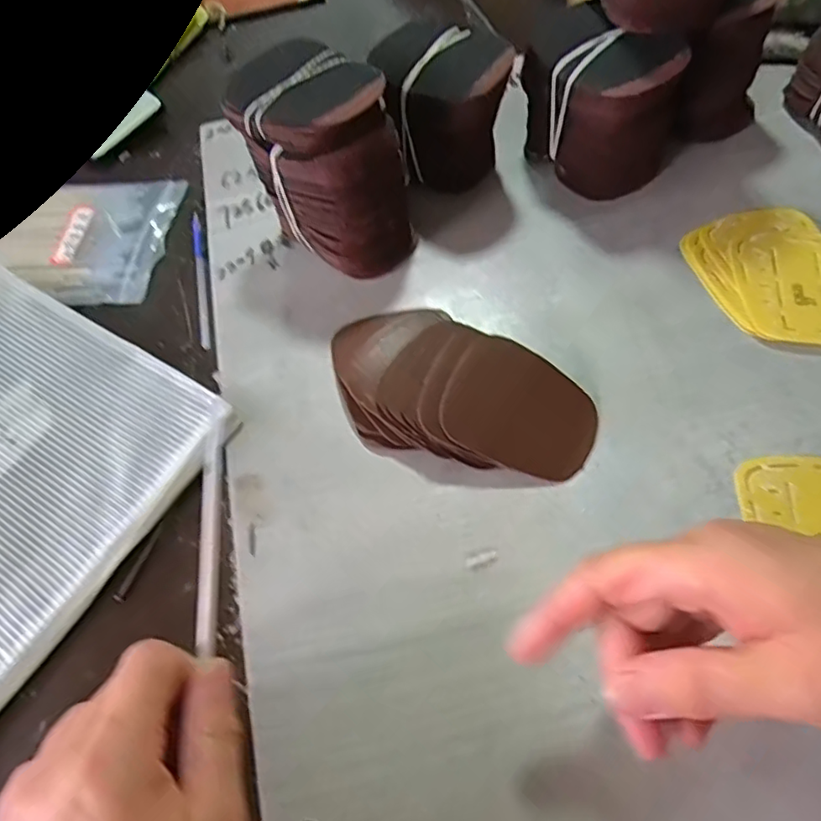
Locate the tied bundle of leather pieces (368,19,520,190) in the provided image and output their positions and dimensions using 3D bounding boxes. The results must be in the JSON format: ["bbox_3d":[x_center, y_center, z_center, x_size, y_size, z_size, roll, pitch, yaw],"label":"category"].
[{"bbox_3d":[0.020,-0.206,0.420,0.095,0.094,0.071,31,67,20],"label":"tied bundle of leather pieces"}]

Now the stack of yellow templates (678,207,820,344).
[{"bbox_3d":[0.232,-0.083,0.380,0.090,0.008,0.106,-17,60,-5],"label":"stack of yellow templates"}]

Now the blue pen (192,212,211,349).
[{"bbox_3d":[-0.145,-0.093,0.423,0.008,0.004,0.124,-13,60,-3],"label":"blue pen"}]

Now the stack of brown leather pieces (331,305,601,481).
[{"bbox_3d":[0.023,-0.014,0.341,0.156,0.029,0.090,31,67,20],"label":"stack of brown leather pieces"}]

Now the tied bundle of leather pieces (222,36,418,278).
[{"bbox_3d":[-0.048,-0.151,0.381,0.090,0.112,0.074,36,69,22],"label":"tied bundle of leather pieces"}]

